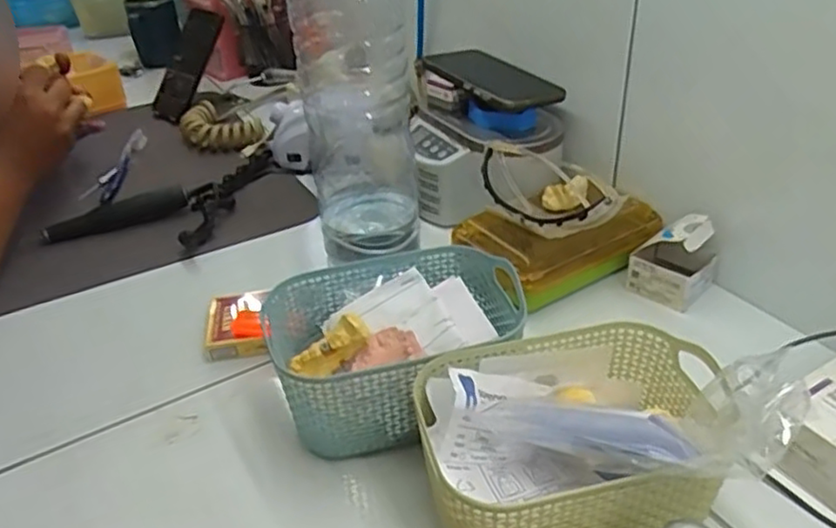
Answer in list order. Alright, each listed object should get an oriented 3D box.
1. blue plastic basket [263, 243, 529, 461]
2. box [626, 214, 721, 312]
[{"bbox_3d":[-0.011,0.059,0.480,0.176,0.077,0.129,-11,34,-12],"label":"blue plastic basket"},{"bbox_3d":[0.216,-0.006,0.571,0.059,0.063,0.053,27,44,37],"label":"box"}]

